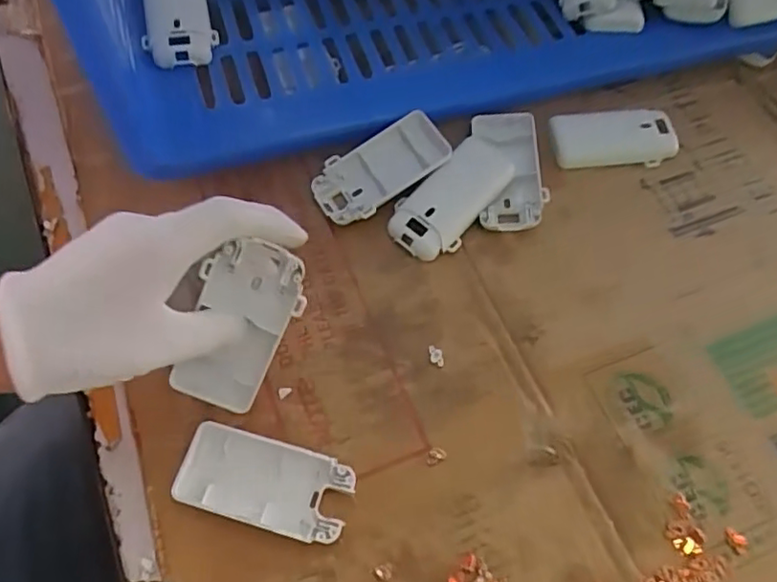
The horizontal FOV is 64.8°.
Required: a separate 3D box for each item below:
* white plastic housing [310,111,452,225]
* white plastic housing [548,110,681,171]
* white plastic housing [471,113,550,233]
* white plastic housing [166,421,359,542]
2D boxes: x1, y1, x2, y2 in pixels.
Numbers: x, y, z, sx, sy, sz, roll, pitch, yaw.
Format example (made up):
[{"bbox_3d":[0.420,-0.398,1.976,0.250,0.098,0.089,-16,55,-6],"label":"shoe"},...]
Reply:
[{"bbox_3d":[-0.005,-0.085,0.435,0.096,0.024,0.052,-31,64,5],"label":"white plastic housing"},{"bbox_3d":[0.172,-0.116,0.468,0.093,0.020,0.043,-1,62,-3],"label":"white plastic housing"},{"bbox_3d":[0.088,-0.087,0.444,0.048,0.013,0.092,0,73,-2],"label":"white plastic housing"},{"bbox_3d":[-0.068,0.108,0.342,0.093,0.016,0.046,15,63,5],"label":"white plastic housing"}]

